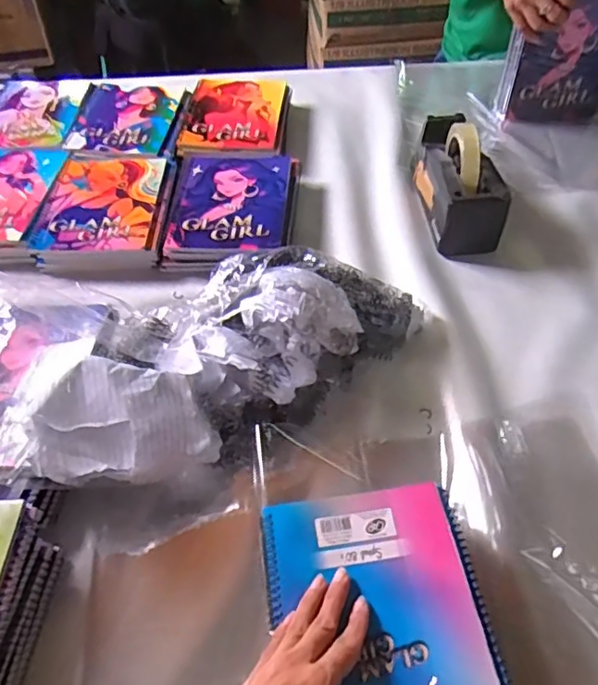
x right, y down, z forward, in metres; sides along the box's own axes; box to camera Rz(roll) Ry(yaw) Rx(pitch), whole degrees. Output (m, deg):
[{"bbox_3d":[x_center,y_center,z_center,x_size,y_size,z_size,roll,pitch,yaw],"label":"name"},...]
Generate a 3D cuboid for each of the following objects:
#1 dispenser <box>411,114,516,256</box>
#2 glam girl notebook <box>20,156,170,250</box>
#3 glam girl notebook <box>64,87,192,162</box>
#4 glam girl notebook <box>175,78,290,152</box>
[{"bbox_3d":[0.207,-0.226,0.771,0.077,0.116,0.194,-7,51,-3],"label":"dispenser"},{"bbox_3d":[-0.267,-0.196,0.802,0.158,0.015,0.189,1,51,4],"label":"glam girl notebook"},{"bbox_3d":[-0.271,-0.358,0.927,0.167,0.011,0.196,1,51,4],"label":"glam girl notebook"},{"bbox_3d":[-0.100,-0.372,0.935,0.159,0.016,0.191,2,51,4],"label":"glam girl notebook"}]

